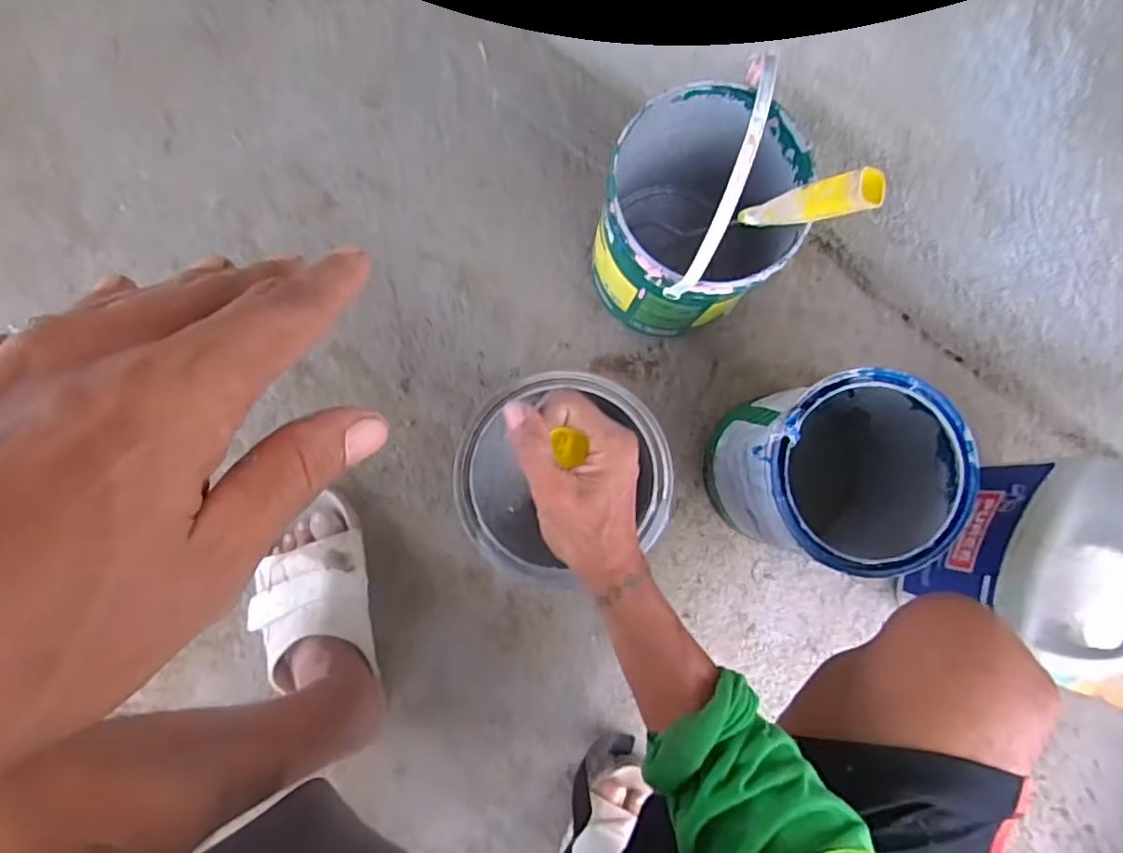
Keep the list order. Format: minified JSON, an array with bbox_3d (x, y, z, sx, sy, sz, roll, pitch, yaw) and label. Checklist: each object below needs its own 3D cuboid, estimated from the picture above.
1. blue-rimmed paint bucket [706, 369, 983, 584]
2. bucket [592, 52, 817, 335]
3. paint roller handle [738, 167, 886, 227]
[{"bbox_3d":[0.242,0.044,0.594,0.165,0.211,0.160,0,83,-3],"label":"blue-rimmed paint bucket"},{"bbox_3d":[0.120,-0.190,0.571,0.161,0.290,0.178,2,83,-3],"label":"bucket"},{"bbox_3d":[0.190,-0.173,0.493,0.028,0.120,0.023,25,81,-32],"label":"paint roller handle"}]

